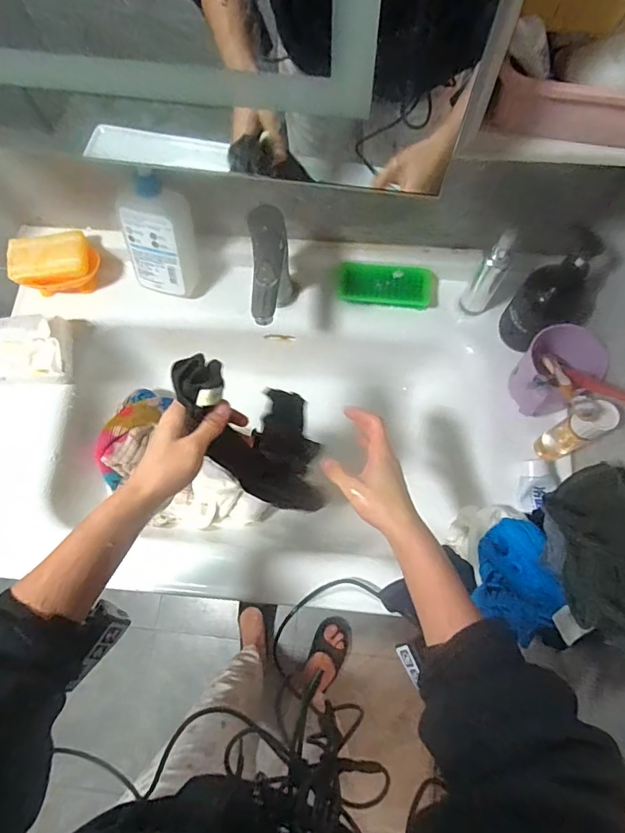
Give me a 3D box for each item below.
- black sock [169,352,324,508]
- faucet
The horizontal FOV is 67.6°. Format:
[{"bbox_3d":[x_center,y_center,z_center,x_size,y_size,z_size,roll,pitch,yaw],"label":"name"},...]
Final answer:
[{"bbox_3d":[-0.056,0.021,0.533,0.052,0.272,0.114,24,73,39],"label":"black sock"},{"bbox_3d":[-0.049,-0.166,0.605,0.046,0.165,0.118,0,73,1],"label":"faucet"}]

